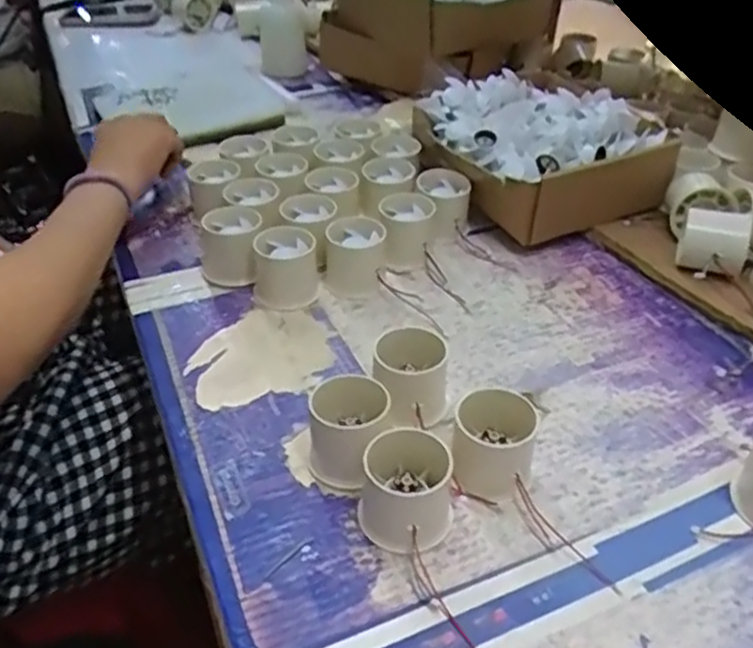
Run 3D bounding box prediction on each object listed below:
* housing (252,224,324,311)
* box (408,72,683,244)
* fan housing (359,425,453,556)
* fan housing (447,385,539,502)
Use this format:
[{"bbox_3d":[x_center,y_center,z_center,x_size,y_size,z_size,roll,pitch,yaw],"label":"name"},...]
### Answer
[{"bbox_3d":[-0.078,-0.048,0.617,0.055,0.050,0.055,-22,44,-26],"label":"housing"},{"bbox_3d":[0.156,-0.168,0.733,0.203,0.098,0.214,-22,44,-26],"label":"box"},{"bbox_3d":[0.018,0.097,0.431,0.052,0.047,0.060,4,38,5],"label":"fan housing"},{"bbox_3d":[0.072,0.073,0.456,0.050,0.050,0.051,11,40,13],"label":"fan housing"}]

